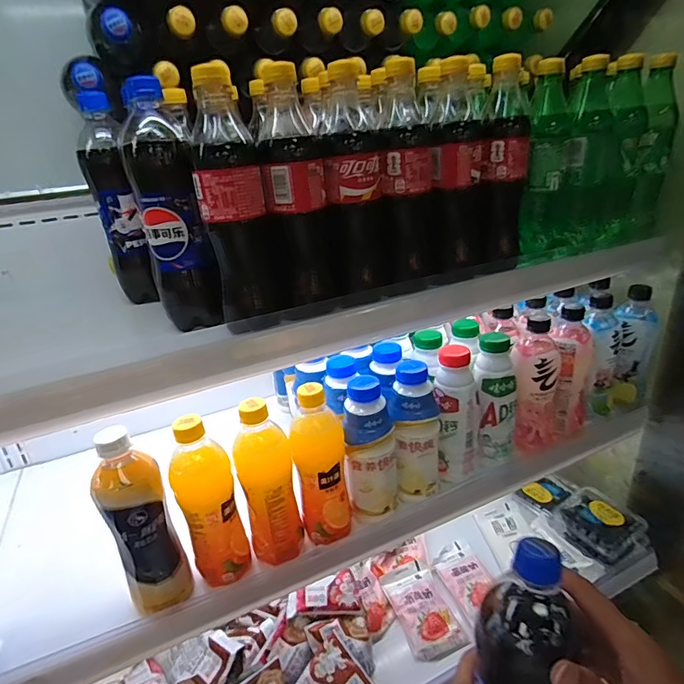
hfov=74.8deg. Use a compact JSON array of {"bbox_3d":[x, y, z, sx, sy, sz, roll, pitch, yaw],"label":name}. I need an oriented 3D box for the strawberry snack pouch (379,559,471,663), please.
[{"bbox_3d":[0.133,0.440,0.738,0.088,0.034,0.148,-13,25,-18],"label":"strawberry snack pouch"}]

